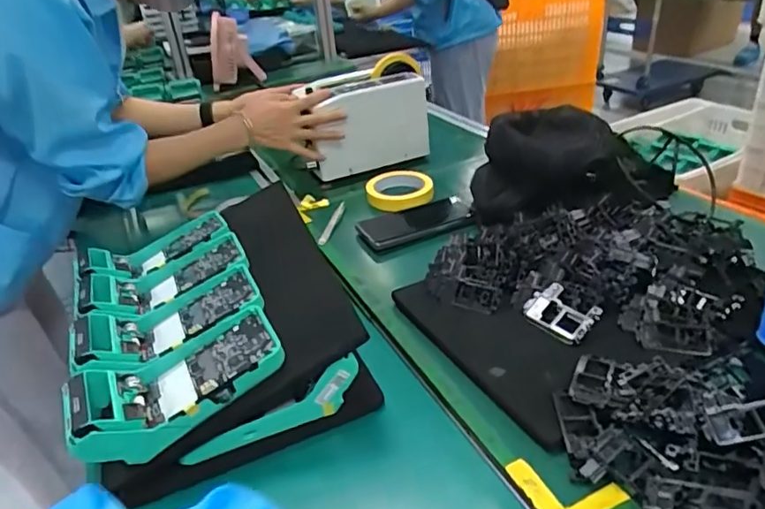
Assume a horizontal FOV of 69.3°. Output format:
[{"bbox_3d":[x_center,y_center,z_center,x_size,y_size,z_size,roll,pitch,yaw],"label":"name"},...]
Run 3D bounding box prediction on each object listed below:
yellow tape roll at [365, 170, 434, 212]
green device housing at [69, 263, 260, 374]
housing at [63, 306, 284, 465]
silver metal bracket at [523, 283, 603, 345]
[{"bbox_3d":[0.026,-0.101,0.854,0.100,0.027,0.113,-3,27,4],"label":"yellow tape roll"},{"bbox_3d":[-0.201,0.070,0.529,0.168,0.048,0.084,-19,31,-26],"label":"green device housing"},{"bbox_3d":[-0.172,0.111,0.472,0.168,0.053,0.074,-16,30,-21],"label":"housing"},{"bbox_3d":[0.176,0.058,0.549,0.051,0.007,0.068,-41,45,-13],"label":"silver metal bracket"}]

